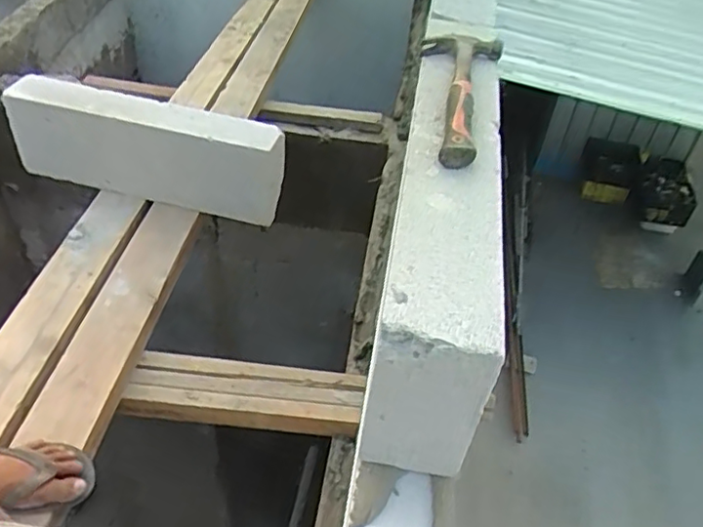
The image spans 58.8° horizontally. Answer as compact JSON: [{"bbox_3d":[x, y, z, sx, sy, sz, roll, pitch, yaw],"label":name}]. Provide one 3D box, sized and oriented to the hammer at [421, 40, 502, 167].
[{"bbox_3d":[0.126,-0.205,0.750,0.098,0.034,0.285,10,44,4],"label":"hammer"}]

